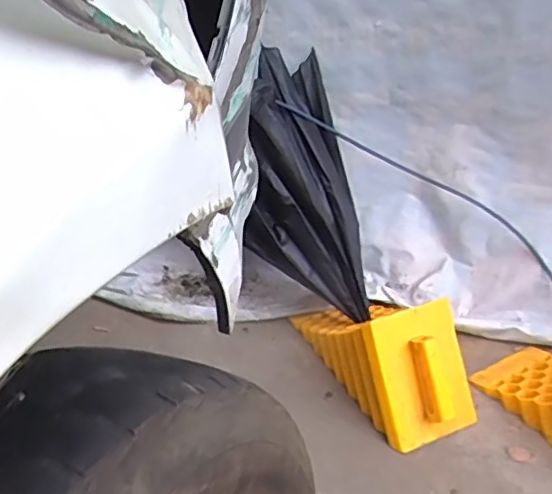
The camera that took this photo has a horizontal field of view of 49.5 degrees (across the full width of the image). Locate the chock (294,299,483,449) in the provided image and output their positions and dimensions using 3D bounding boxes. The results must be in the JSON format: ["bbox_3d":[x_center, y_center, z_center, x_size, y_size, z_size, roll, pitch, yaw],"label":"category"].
[{"bbox_3d":[0.221,0.173,1.227,0.217,0.197,0.423,-10,32,-18],"label":"chock"}]

